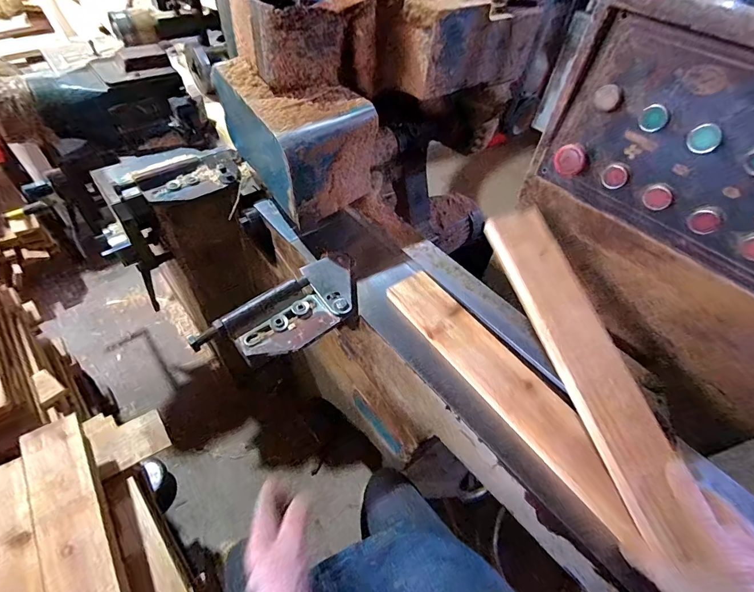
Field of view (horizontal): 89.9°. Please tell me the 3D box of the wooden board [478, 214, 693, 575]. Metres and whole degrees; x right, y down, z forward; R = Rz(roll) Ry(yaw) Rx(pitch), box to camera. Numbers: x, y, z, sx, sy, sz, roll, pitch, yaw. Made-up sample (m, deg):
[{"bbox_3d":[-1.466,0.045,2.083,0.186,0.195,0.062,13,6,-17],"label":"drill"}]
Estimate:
[{"bbox_3d":[0.263,0.074,0.474,0.091,0.025,0.420,-13,70,-16],"label":"wooden board"}]

